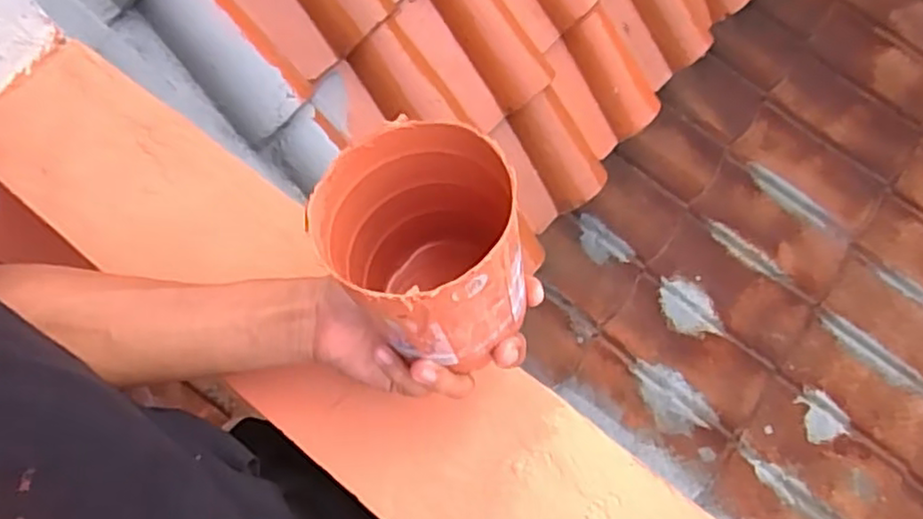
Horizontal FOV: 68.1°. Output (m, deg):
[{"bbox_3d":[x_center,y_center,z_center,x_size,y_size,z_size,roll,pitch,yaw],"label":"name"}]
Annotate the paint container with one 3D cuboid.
[{"bbox_3d":[-0.016,-0.006,0.326,0.083,0.091,0.091,-33,72,-10],"label":"paint container"}]

